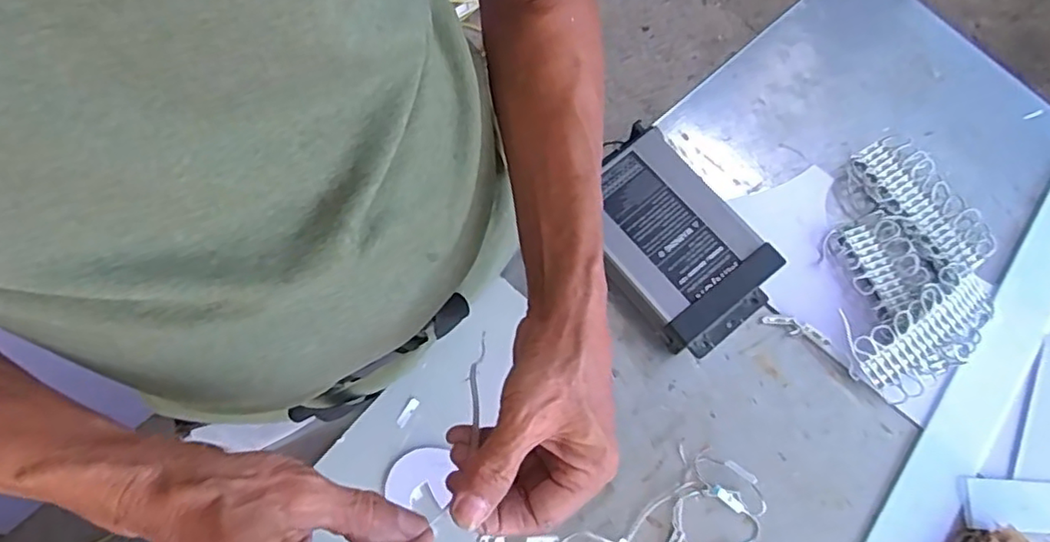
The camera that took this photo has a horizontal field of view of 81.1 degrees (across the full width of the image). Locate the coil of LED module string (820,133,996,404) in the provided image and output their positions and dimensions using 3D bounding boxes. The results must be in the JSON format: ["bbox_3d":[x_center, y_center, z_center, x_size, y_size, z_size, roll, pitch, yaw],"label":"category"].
[{"bbox_3d":[0.341,-0.010,0.548,0.138,0.030,0.234,-2,73,-2],"label":"coil of LED module string"}]

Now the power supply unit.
[{"bbox_3d":[0.121,-0.021,0.530,0.115,0.052,0.179,-37,78,-11],"label":"power supply unit"}]

